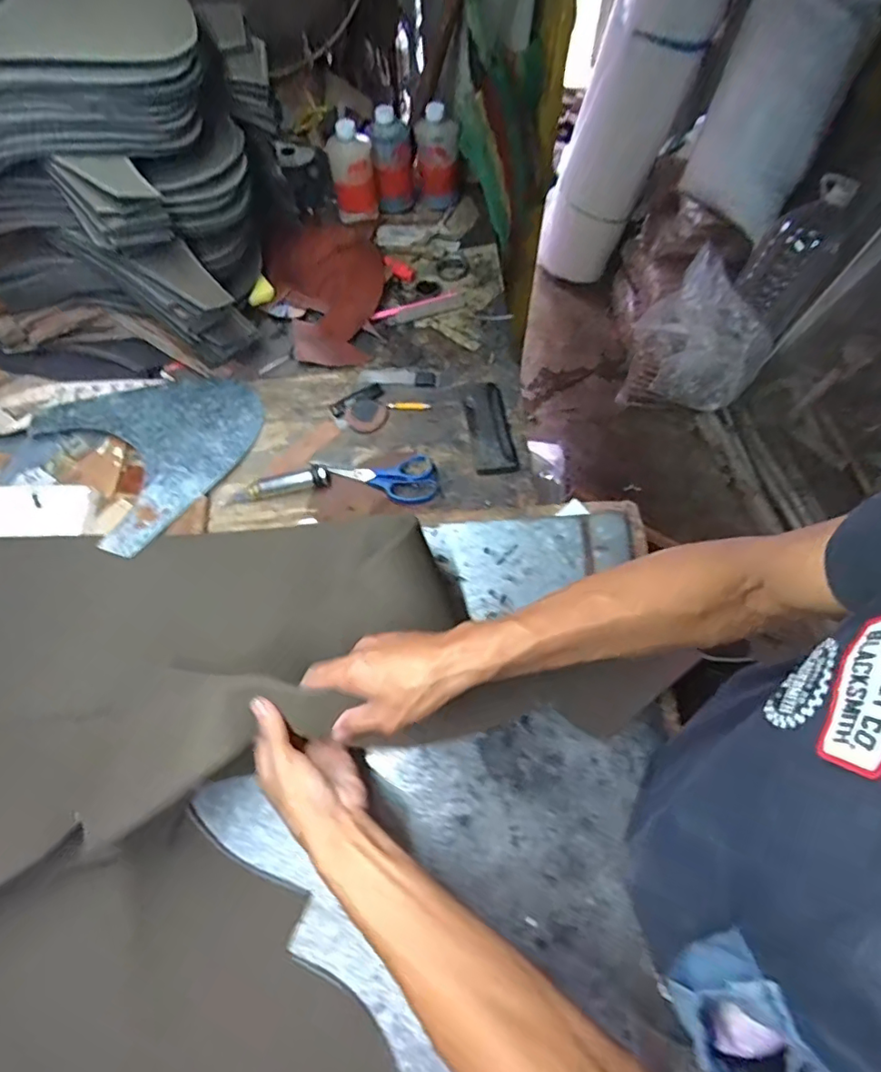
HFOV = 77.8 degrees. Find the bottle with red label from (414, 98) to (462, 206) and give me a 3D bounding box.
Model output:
[{"bbox_3d":[-0.003,-0.661,0.957,0.076,0.154,0.057,-5,61,2],"label":"bottle with red label"}]

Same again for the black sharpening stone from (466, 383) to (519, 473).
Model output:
[{"bbox_3d":[0.068,-0.151,0.748,0.053,0.017,0.156,-5,64,-3],"label":"black sharpening stone"}]

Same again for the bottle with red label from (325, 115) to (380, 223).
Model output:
[{"bbox_3d":[-0.149,-0.617,0.937,0.074,0.151,0.060,-13,61,-3],"label":"bottle with red label"}]

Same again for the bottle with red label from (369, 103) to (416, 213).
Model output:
[{"bbox_3d":[-0.081,-0.646,0.953,0.066,0.153,0.054,-5,61,2],"label":"bottle with red label"}]

